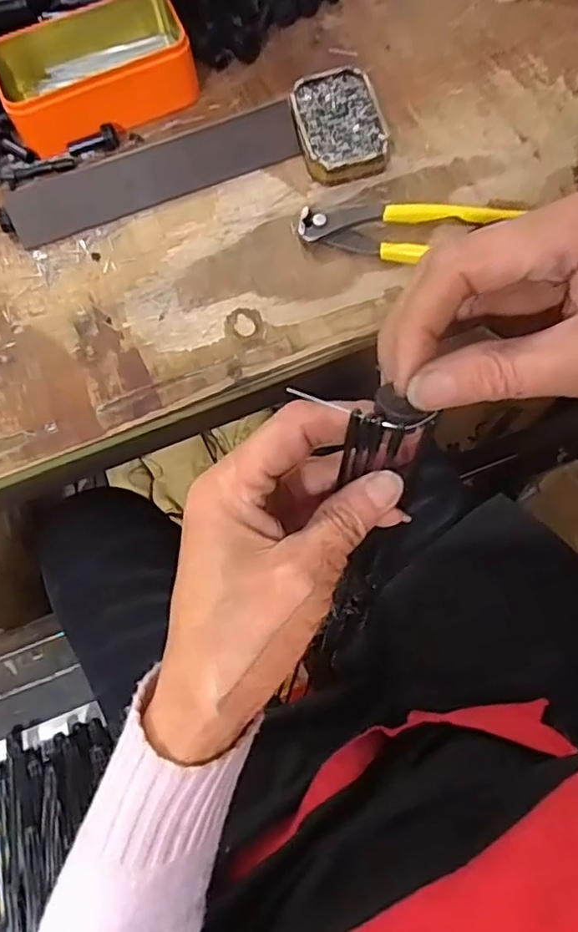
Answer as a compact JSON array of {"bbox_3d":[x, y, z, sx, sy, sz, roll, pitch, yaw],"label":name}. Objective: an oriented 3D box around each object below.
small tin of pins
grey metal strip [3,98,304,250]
[{"bbox_3d":[0.037,-0.252,0.462,0.062,0.021,0.089,-17,71,-2],"label":"small tin of pins"},{"bbox_3d":[-0.098,-0.216,0.459,0.215,0.008,0.041,-20,105,-3],"label":"grey metal strip"}]

